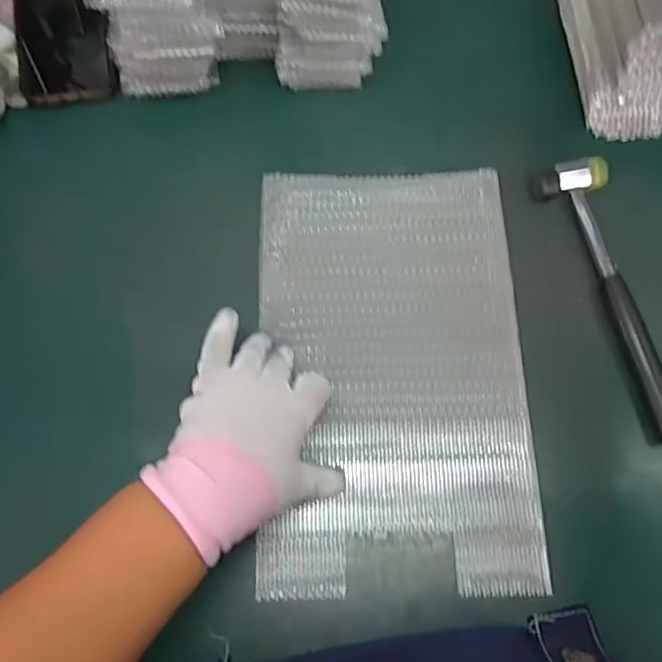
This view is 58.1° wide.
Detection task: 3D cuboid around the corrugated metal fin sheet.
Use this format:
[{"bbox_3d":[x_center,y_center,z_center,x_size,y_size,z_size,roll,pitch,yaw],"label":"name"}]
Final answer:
[{"bbox_3d":[0.046,0.023,0.456,0.195,0.016,0.325,-1,70,-1],"label":"corrugated metal fin sheet"}]

